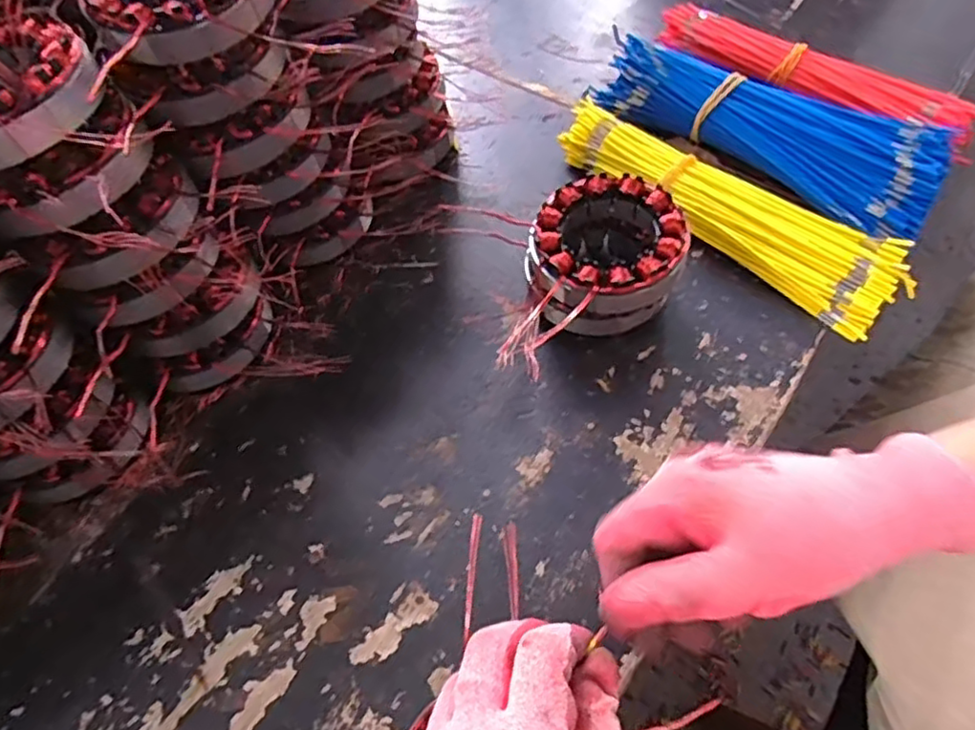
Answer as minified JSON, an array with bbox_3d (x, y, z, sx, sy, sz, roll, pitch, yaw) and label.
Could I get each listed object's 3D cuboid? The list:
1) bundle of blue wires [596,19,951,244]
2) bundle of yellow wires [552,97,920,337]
[{"bbox_3d":[0.202,-0.173,0.478,0.245,0.048,0.097,38,66,21],"label":"bundle of blue wires"},{"bbox_3d":[0.160,-0.109,0.447,0.066,0.032,0.241,-40,66,-21],"label":"bundle of yellow wires"}]

